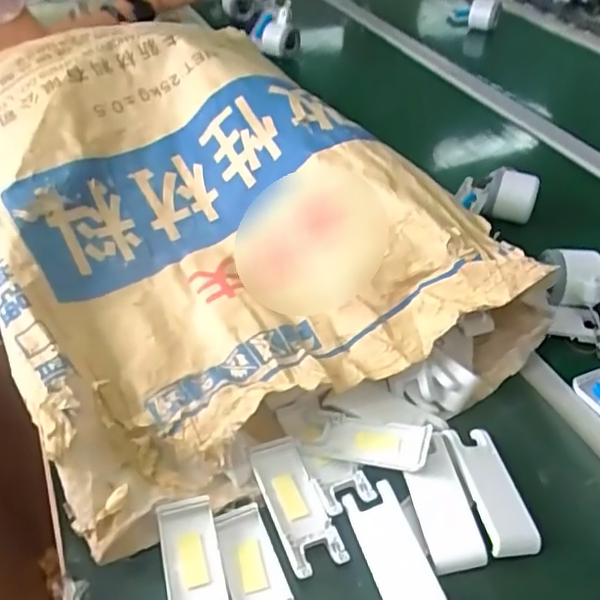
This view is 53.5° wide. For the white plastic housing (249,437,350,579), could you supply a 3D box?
[{"bbox_3d":[-0.004,0.150,0.440,0.041,0.012,0.103,-17,46,-18],"label":"white plastic housing"}]

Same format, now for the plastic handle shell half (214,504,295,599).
[{"bbox_3d":[-0.029,0.190,0.405,0.037,0.011,0.100,-15,45,-16],"label":"plastic handle shell half"}]

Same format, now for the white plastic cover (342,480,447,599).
[{"bbox_3d":[0.065,0.177,0.415,0.038,0.012,0.098,-13,44,-14],"label":"white plastic cover"}]

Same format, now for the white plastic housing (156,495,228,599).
[{"bbox_3d":[-0.071,0.183,0.396,0.039,0.012,0.101,-11,44,-12],"label":"white plastic housing"}]

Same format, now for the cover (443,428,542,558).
[{"bbox_3d":[0.143,0.139,0.445,0.039,0.010,0.100,-8,43,-9],"label":"cover"}]

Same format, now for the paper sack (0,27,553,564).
[{"bbox_3d":[-0.119,-0.112,0.605,0.405,0.121,0.630,-24,48,-24],"label":"paper sack"}]

